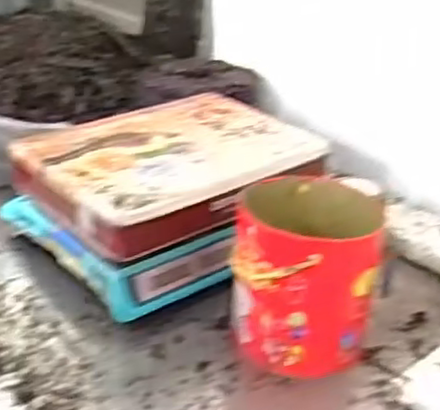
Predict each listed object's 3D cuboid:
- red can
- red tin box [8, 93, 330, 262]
[{"bbox_3d":[0.100,0.077,0.852,0.156,0.179,0.176,7,27,7],"label":"red can"},{"bbox_3d":[-0.069,-0.058,1.000,0.362,0.086,0.281,-22,36,-39],"label":"red tin box"}]

